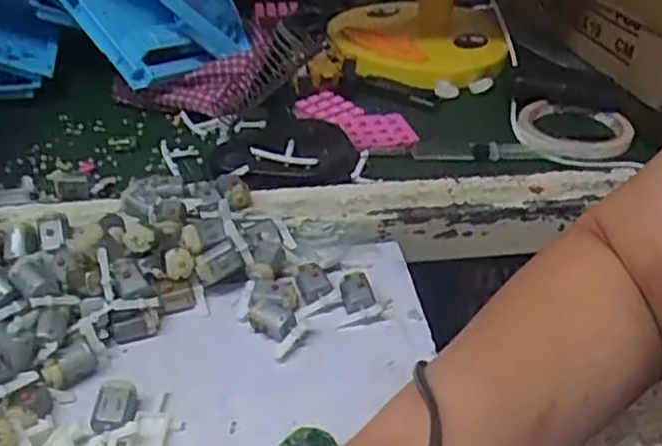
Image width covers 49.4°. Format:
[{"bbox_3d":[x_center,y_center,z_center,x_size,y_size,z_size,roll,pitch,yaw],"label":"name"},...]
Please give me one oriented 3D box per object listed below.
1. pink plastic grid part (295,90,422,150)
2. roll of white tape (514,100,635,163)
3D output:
[{"bbox_3d":[0.024,-0.092,0.641,0.070,0.012,0.115,-21,42,-29],"label":"pink plastic grid part"},{"bbox_3d":[0.214,-0.083,0.642,0.101,0.015,0.110,2,36,-1],"label":"roll of white tape"}]

